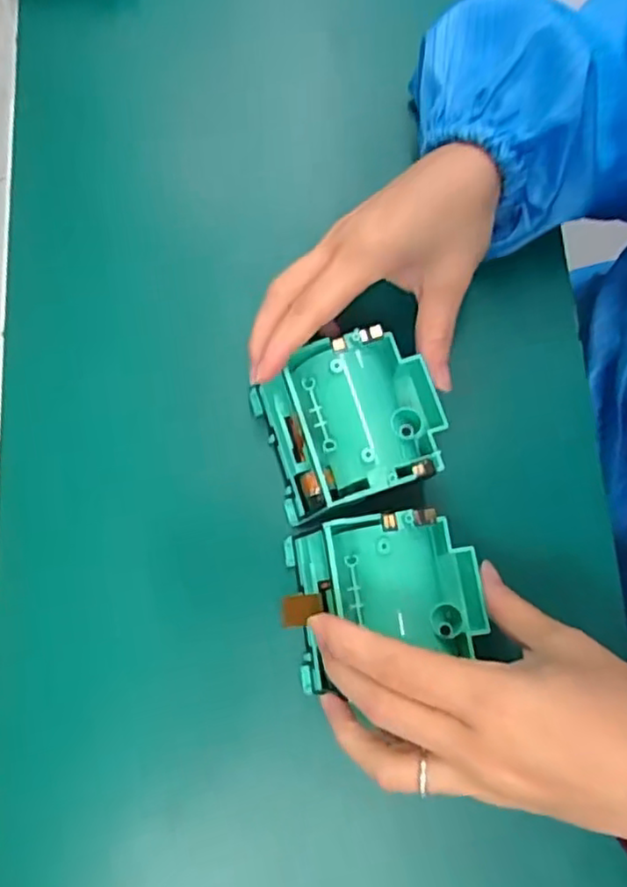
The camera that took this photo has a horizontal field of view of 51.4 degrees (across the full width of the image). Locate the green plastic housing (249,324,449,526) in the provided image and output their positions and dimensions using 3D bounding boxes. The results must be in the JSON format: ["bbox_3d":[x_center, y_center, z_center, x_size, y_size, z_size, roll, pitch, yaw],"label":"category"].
[{"bbox_3d":[0.017,-0.010,0.305,0.077,0.032,0.072,-18,78,-5],"label":"green plastic housing"}]

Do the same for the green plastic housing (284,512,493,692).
[{"bbox_3d":[0.032,0.067,0.289,0.081,0.031,0.068,-9,78,-3],"label":"green plastic housing"}]

